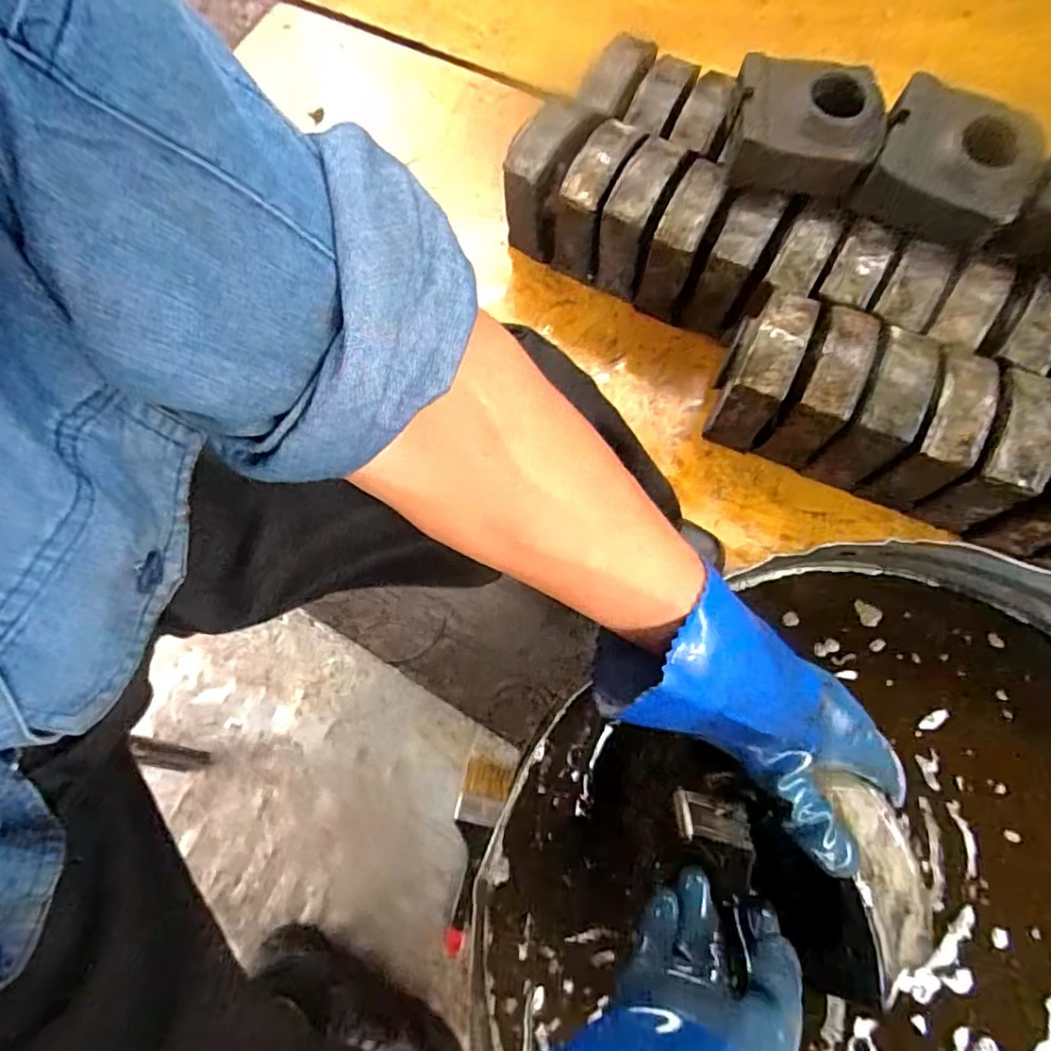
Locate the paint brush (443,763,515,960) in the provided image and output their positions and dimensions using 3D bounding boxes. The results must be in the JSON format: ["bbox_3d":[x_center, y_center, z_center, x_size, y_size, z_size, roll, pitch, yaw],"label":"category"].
[{"bbox_3d":[-0.070,0.382,0.701,0.055,0.023,0.205,16,74,6],"label":"paint brush"}]

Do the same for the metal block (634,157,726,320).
[{"bbox_3d":[0.228,-0.417,0.897,0.069,0.166,0.132,21,75,8],"label":"metal block"}]

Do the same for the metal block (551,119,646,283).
[{"bbox_3d":[0.106,-0.493,0.916,0.077,0.166,0.155,27,76,9],"label":"metal block"}]

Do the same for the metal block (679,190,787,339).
[{"bbox_3d":[0.292,-0.367,0.869,0.067,0.171,0.099,28,76,9],"label":"metal block"}]

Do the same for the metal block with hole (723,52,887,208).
[{"bbox_3d":[0.359,-0.518,0.782,0.178,0.104,0.137,10,74,5],"label":"metal block with hole"}]

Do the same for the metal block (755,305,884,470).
[{"bbox_3d":[0.396,-0.186,0.823,0.070,0.177,0.148,24,75,8],"label":"metal block"}]

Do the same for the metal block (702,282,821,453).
[{"bbox_3d":[0.316,-0.215,0.835,0.080,0.188,0.166,20,75,7],"label":"metal block"}]

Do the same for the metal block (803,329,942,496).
[{"bbox_3d":[0.463,-0.155,0.806,0.072,0.171,0.151,25,75,9],"label":"metal block"}]

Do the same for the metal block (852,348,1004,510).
[{"bbox_3d":[0.527,-0.123,0.787,0.072,0.161,0.159,21,75,8],"label":"metal block"}]

